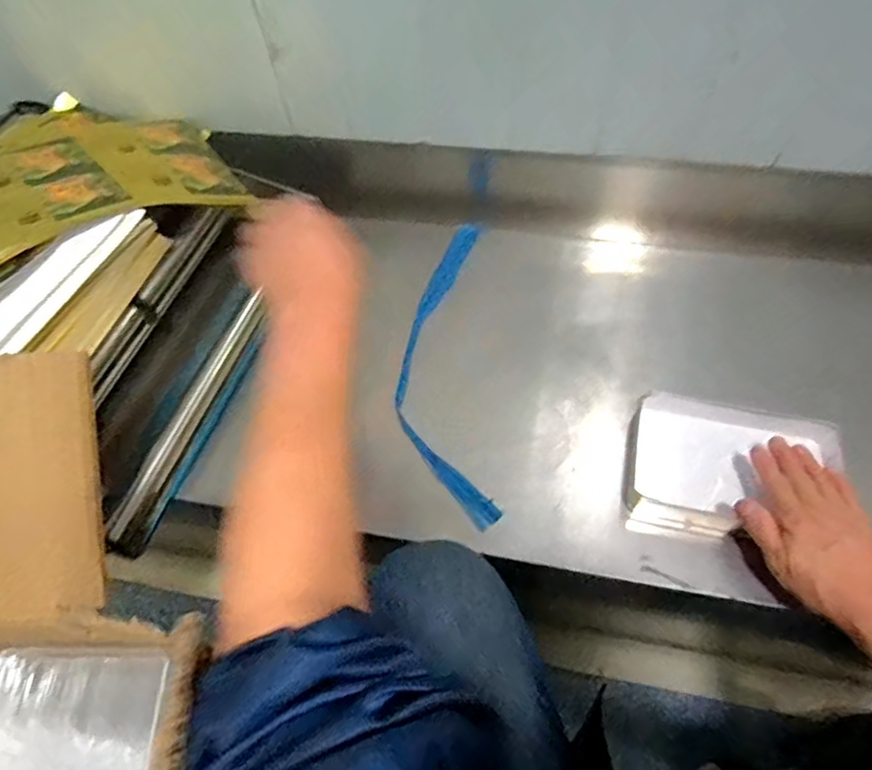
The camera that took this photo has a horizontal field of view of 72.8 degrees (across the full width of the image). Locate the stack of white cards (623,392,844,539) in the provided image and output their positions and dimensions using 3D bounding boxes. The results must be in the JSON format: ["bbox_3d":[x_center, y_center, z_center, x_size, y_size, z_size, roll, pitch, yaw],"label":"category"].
[{"bbox_3d":[0.282,0.080,0.564,0.189,0.035,0.136,7,59,9],"label":"stack of white cards"}]

